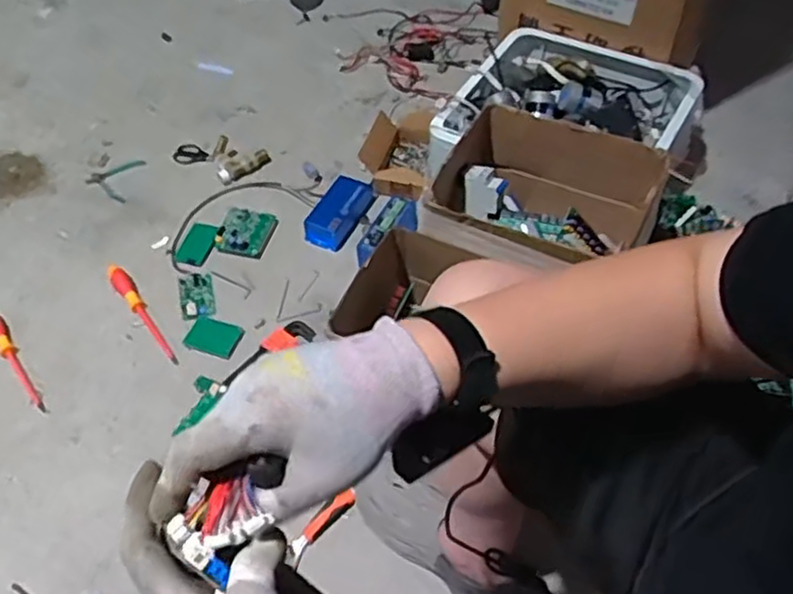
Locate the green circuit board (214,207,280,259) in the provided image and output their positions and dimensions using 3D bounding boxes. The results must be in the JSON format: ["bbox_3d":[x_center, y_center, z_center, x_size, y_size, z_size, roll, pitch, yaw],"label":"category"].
[{"bbox_3d":[-0.308,-0.135,1.446,0.112,0.015,0.123,13,56,11],"label":"green circuit board"}]

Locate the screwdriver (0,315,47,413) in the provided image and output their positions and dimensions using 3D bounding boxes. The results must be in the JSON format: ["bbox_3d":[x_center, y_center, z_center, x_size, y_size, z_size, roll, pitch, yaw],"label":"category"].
[{"bbox_3d":[-0.681,0.105,1.269,0.034,0.027,0.263,-36,61,-22],"label":"screwdriver"}]

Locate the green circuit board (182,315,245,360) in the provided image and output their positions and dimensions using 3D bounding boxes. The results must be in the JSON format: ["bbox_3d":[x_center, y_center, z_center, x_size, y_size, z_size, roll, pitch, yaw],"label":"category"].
[{"bbox_3d":[-0.335,0.073,1.306,0.100,0.004,0.074,15,56,12],"label":"green circuit board"}]

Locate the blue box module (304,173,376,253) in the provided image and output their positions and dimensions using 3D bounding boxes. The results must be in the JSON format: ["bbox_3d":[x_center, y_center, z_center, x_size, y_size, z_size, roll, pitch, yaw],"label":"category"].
[{"bbox_3d":[-0.117,-0.176,1.461,0.092,0.050,0.164,20,57,15],"label":"blue box module"}]

